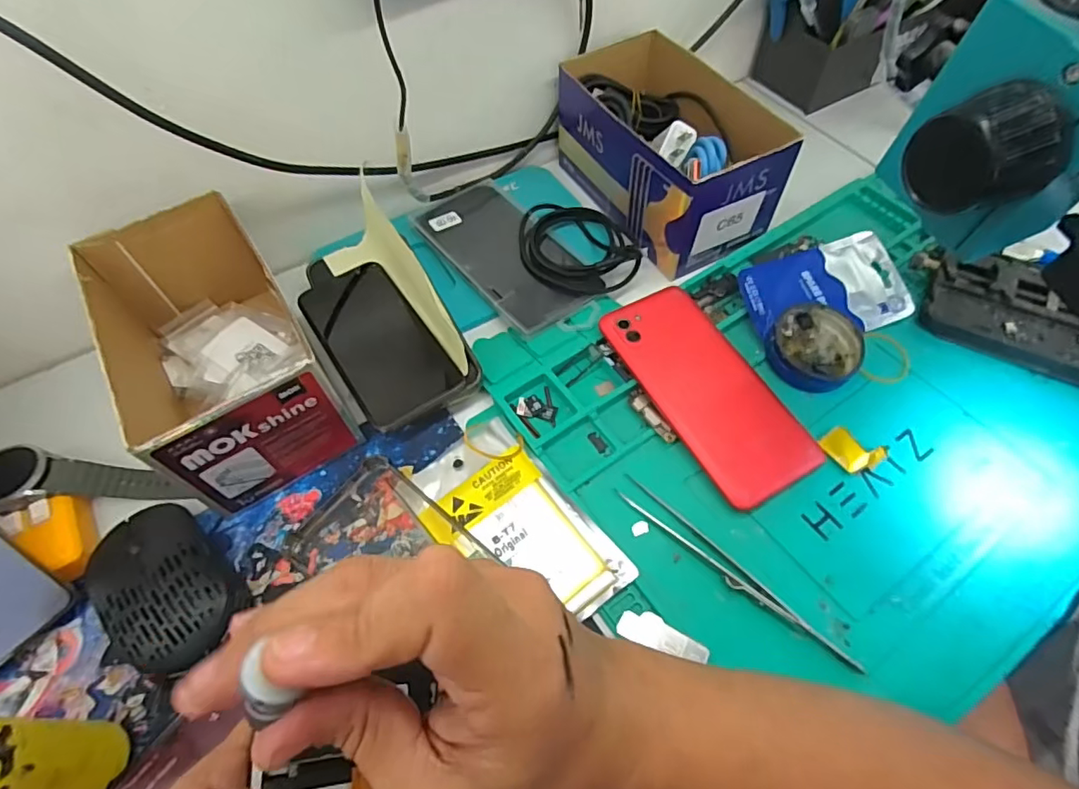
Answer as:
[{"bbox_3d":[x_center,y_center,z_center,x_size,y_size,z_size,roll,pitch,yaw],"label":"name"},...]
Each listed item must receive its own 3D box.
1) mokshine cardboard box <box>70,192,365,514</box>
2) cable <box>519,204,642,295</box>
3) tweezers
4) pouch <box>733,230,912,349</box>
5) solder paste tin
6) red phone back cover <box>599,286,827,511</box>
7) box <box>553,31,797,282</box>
[{"bbox_3d":[-0.209,-0.037,0.353,0.094,0.076,0.188,-28,63,-17],"label":"mokshine cardboard box"},{"bbox_3d":[0.029,-0.127,0.438,0.086,0.035,0.096,-11,59,-7],"label":"cable"},{"bbox_3d":[0.110,0.098,0.319,0.153,0.014,0.018,40,66,21],"label":"tweezers"},{"bbox_3d":[0.213,-0.078,0.416,0.115,0.023,0.073,-15,60,-10],"label":"pouch"},{"bbox_3d":[0.197,-0.035,0.394,0.071,0.019,0.059,-34,65,-19],"label":"solder paste tin"},{"bbox_3d":[0.113,-0.006,0.375,0.075,0.009,0.161,-27,67,-16],"label":"red phone back cover"},{"bbox_3d":[0.103,-0.202,0.454,0.107,0.083,0.182,-25,62,-15],"label":"box"}]

